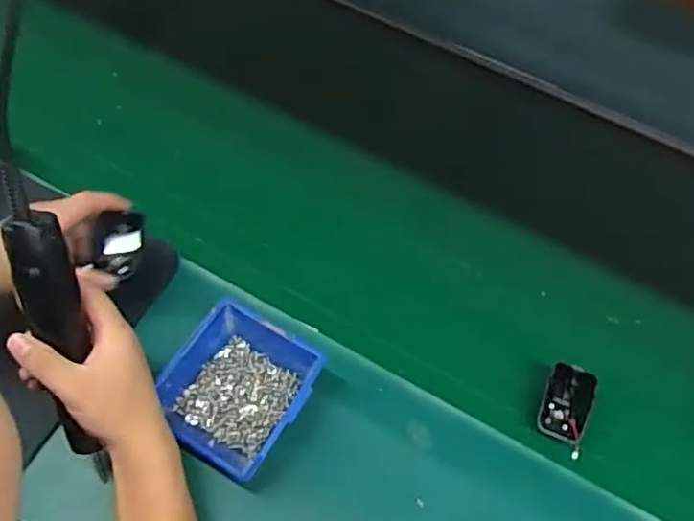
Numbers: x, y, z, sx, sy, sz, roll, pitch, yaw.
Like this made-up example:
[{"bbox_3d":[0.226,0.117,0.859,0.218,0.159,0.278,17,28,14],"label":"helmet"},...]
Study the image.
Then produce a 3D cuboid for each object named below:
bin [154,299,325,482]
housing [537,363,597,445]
[{"bbox_3d":[-0.099,0.116,0.552,0.123,0.068,0.124,33,59,12],"label":"bin"},{"bbox_3d":[0.210,0.138,0.591,0.043,0.032,0.066,25,57,7],"label":"housing"}]

